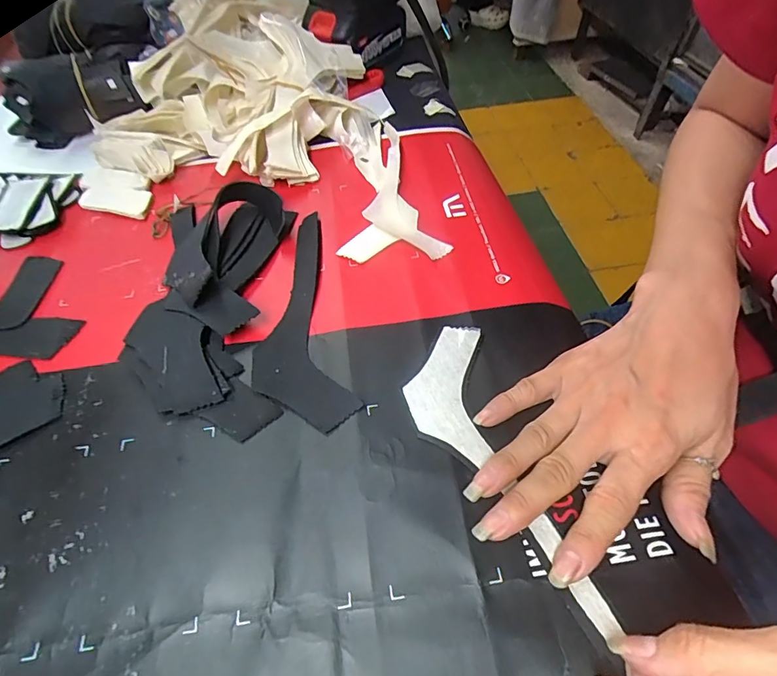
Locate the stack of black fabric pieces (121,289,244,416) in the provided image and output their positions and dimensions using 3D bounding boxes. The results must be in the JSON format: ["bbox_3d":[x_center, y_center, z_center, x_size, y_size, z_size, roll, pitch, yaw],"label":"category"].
[{"bbox_3d":[-0.136,0.010,0.286,0.052,0.012,0.097,-40,61,-22],"label":"stack of black fabric pieces"}]

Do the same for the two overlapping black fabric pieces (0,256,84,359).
[{"bbox_3d":[-0.254,-0.027,0.329,0.071,0.004,0.098,-3,54,2],"label":"two overlapping black fabric pieces"}]

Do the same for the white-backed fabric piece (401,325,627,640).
[{"bbox_3d":[0.057,0.065,0.241,0.058,0.006,0.172,-20,56,-10],"label":"white-backed fabric piece"}]

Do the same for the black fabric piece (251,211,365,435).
[{"bbox_3d":[-0.065,-0.020,0.309,0.058,0.007,0.183,-13,54,-6],"label":"black fabric piece"}]

